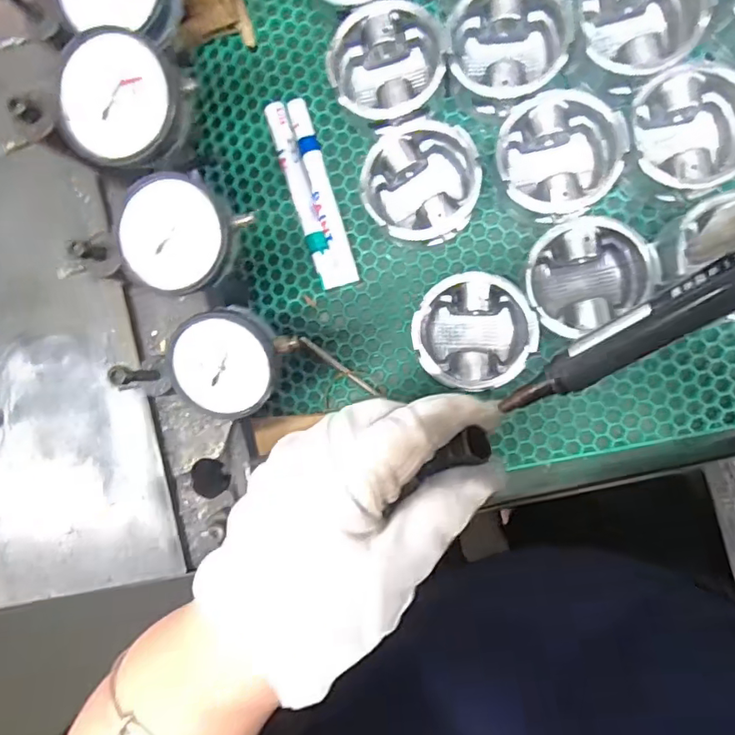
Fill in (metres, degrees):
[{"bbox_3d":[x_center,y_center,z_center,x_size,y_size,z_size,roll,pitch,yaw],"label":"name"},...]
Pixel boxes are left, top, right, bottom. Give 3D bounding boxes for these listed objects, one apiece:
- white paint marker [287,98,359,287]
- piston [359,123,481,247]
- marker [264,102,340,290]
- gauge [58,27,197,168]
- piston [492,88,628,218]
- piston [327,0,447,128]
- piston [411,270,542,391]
[{"bbox_3d":[-0.033,-0.133,0.414,0.015,0.014,0.144,-16,89,8],"label":"white paint marker"},{"bbox_3d":[0.038,-0.125,0.383,0.074,0.053,0.078,0,91,8],"label":"piston"},{"bbox_3d":[-0.049,-0.130,0.418,0.016,0.014,0.145,-18,89,8],"label":"marker"},{"bbox_3d":[-0.111,-0.118,0.243,0.054,0.021,0.051,0,91,8],"label":"gauge"},{"bbox_3d":[0.124,-0.139,0.369,0.081,0.051,0.078,-4,91,8],"label":"piston"},{"bbox_3d":[0.015,-0.208,0.388,0.074,0.050,0.076,-24,88,8],"label":"piston"},{"bbox_3d":[0.074,-0.024,0.385,0.078,0.049,0.076,-11,90,8],"label":"piston"}]

